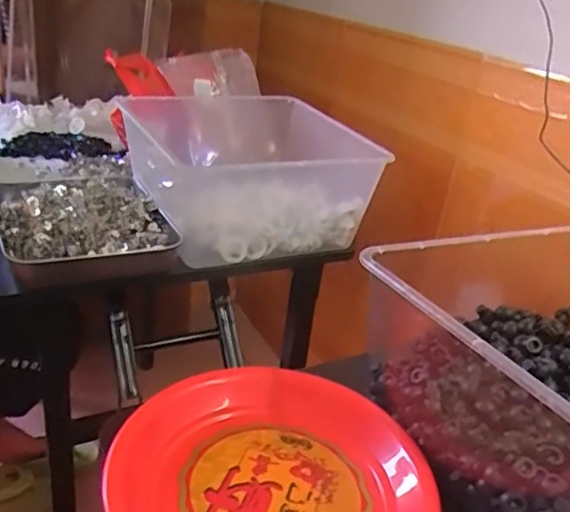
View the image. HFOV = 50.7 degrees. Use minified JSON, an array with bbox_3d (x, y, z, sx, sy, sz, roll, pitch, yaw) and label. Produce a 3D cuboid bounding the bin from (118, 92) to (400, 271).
[{"bbox_3d":[-0.064,-0.137,0.887,0.299,0.140,0.368,-5,28,-23],"label":"bin"}]

